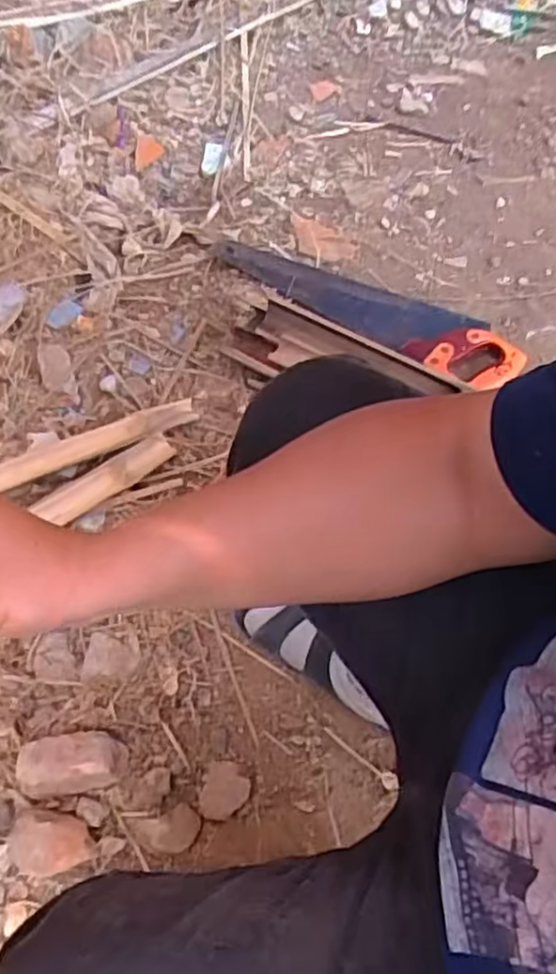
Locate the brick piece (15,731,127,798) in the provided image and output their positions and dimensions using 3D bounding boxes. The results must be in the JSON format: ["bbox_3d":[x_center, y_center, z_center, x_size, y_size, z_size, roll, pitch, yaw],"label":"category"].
[{"bbox_3d":[-0.216,0.290,0.743,0.108,0.049,0.054,-8,60,-6],"label":"brick piece"}]

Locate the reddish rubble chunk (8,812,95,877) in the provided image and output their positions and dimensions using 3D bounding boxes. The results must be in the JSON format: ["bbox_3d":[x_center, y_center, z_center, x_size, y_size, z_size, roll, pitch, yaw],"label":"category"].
[{"bbox_3d":[-0.230,0.360,0.712,0.083,0.032,0.057,4,62,4],"label":"reddish rubble chunk"}]

